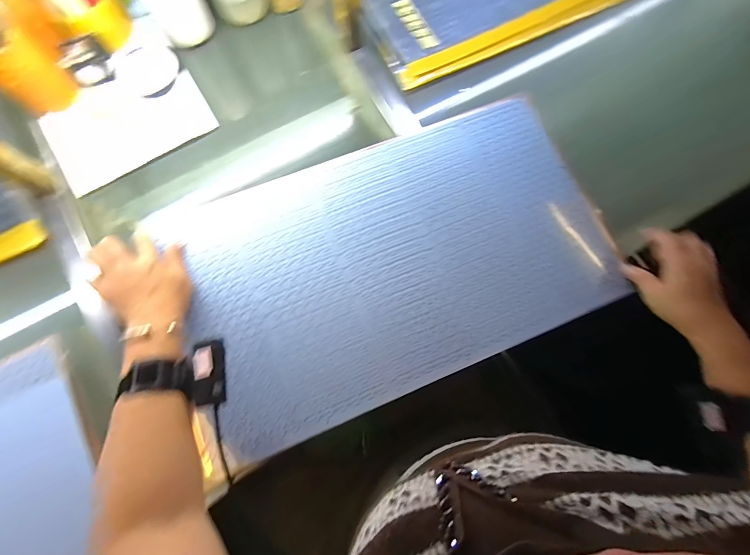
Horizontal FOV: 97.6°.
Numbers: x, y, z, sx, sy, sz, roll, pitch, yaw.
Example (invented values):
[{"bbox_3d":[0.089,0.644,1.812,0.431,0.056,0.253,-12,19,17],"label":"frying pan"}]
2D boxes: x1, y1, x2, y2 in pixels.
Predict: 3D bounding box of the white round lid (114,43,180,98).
[{"bbox_3d":[-0.352,-0.320,0.512,0.093,0.017,0.093,0,78,-1],"label":"white round lid"}]

